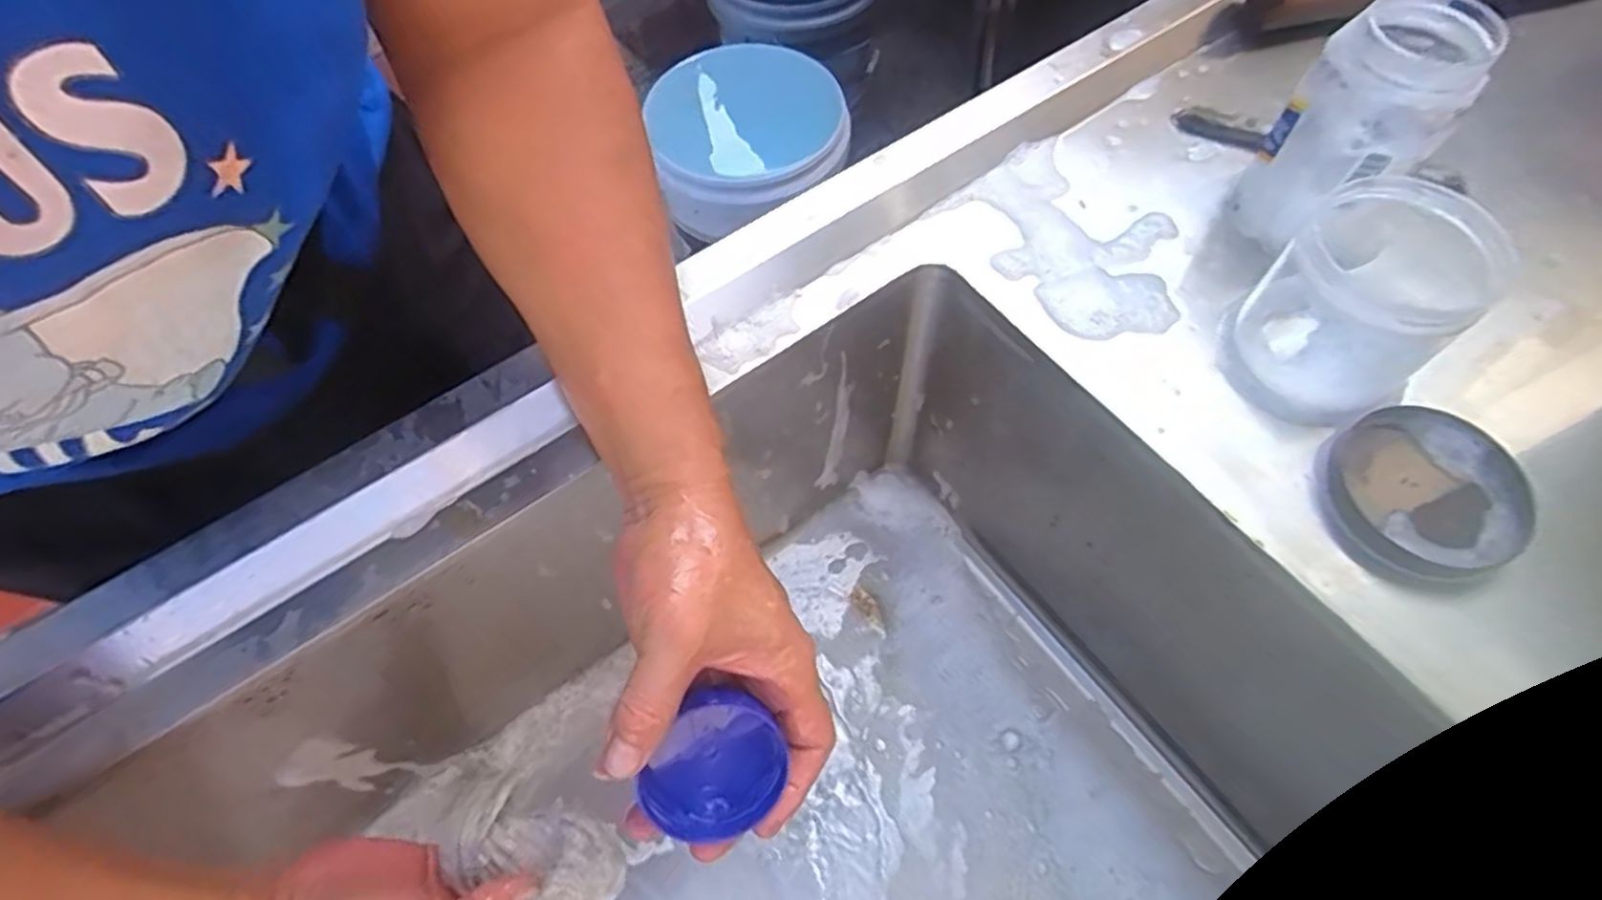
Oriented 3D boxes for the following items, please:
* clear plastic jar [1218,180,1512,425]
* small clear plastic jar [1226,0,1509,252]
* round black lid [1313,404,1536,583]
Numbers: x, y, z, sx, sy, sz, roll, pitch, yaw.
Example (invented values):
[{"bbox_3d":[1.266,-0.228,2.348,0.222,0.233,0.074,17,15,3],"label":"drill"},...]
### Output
[{"bbox_3d":[0.286,-0.079,0.385,0.108,0.081,0.090,-37,66,-16],"label":"clear plastic jar"},{"bbox_3d":[0.306,-0.177,0.412,0.072,0.119,0.081,39,70,20],"label":"small clear plastic jar"},{"bbox_3d":[0.303,0.021,0.366,0.086,0.019,0.084,-1,62,2],"label":"round black lid"}]

